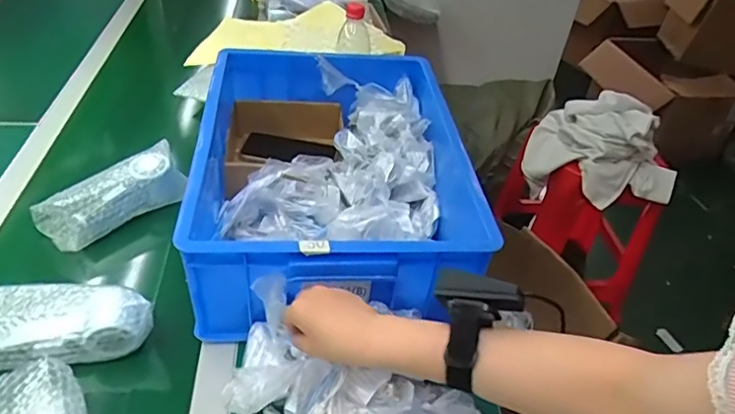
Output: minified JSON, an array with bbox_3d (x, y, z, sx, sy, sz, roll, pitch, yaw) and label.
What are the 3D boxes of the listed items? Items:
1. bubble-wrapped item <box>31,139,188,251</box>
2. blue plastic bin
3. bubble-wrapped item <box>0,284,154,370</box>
[{"bbox_3d":[-0.364,-0.018,0.792,0.068,0.067,0.201,33,48,28],"label":"bubble-wrapped item"},{"bbox_3d":[-0.046,-0.035,0.770,0.355,0.156,0.487,-1,41,-8],"label":"blue plastic bin"},{"bbox_3d":[-0.349,0.128,0.612,0.206,0.065,0.072,-2,41,-9],"label":"bubble-wrapped item"}]

